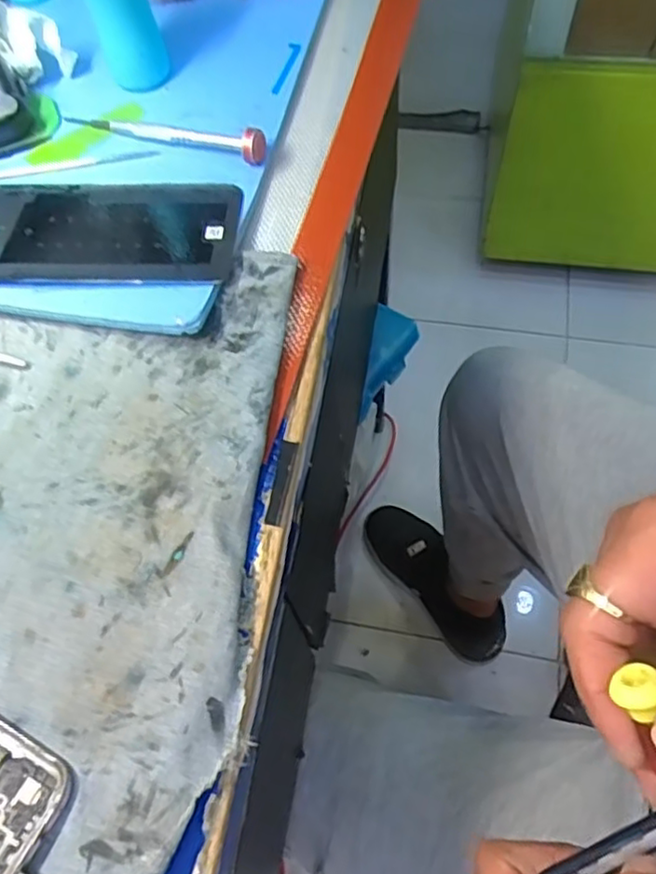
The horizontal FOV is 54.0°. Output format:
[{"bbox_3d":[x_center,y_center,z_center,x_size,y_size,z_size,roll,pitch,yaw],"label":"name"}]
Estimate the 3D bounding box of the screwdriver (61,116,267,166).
[{"bbox_3d":[-0.091,-0.169,0.353,0.119,0.012,0.013,15,65,11],"label":"screwdriver"}]

